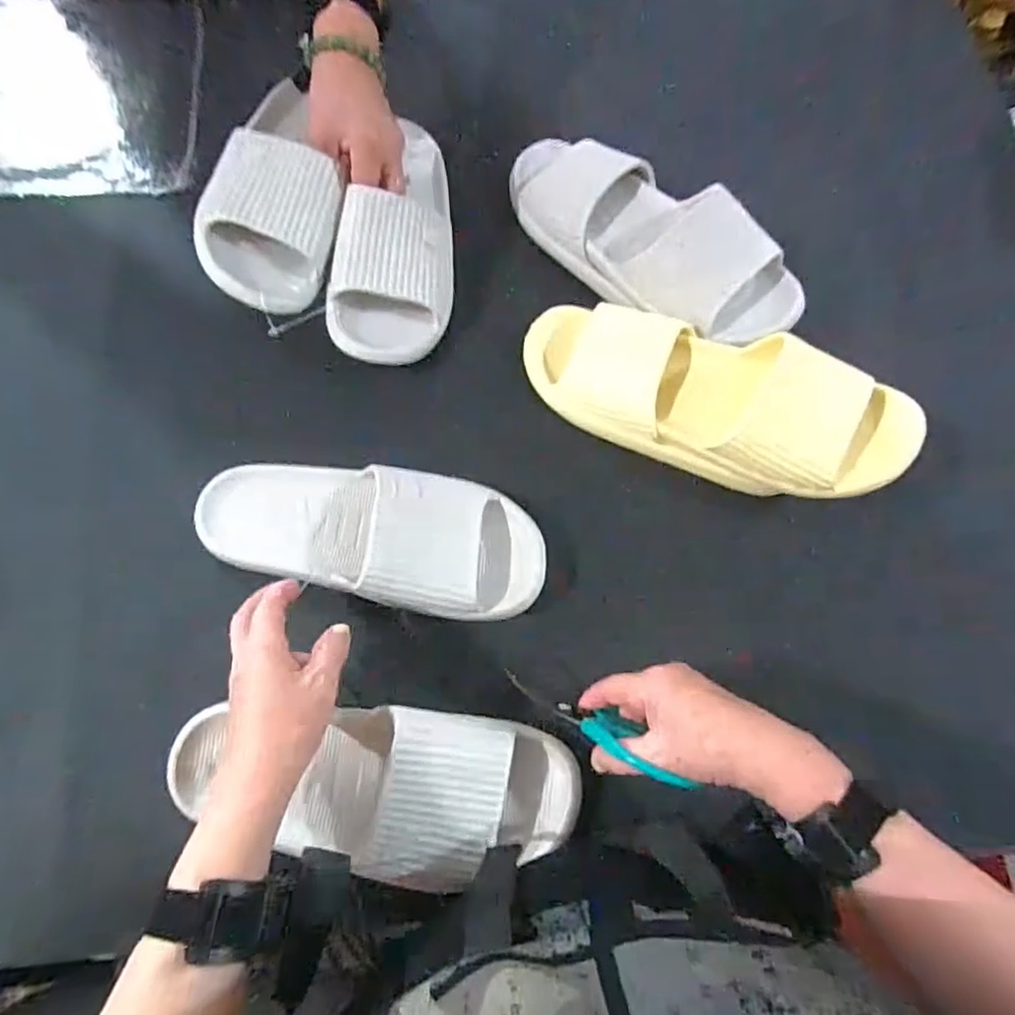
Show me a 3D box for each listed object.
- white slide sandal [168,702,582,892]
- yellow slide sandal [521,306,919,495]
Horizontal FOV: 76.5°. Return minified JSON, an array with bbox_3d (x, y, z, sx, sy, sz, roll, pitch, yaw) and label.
[{"bbox_3d":[-0.094,0.196,0.444,0.283,0.057,0.106,2,71,0],"label":"white slide sandal"},{"bbox_3d":[0.168,-0.097,0.531,0.326,0.086,0.106,26,72,8],"label":"yellow slide sandal"}]

